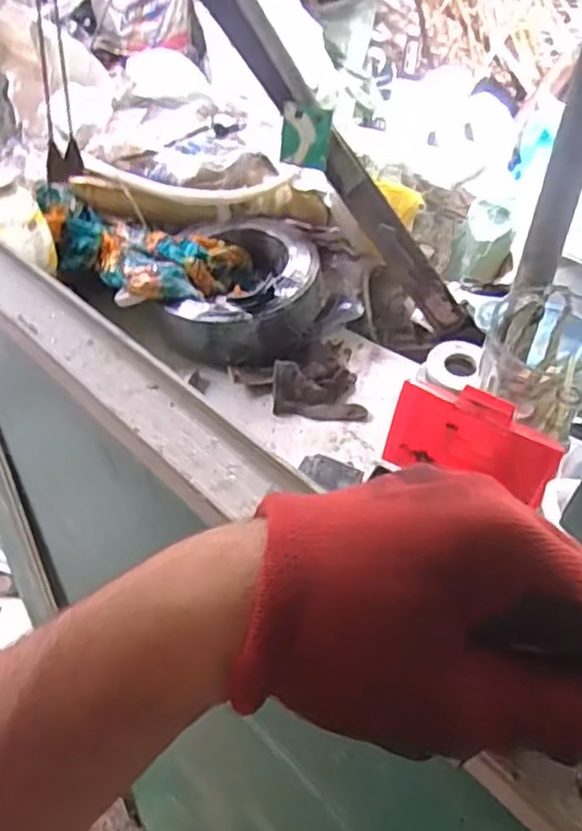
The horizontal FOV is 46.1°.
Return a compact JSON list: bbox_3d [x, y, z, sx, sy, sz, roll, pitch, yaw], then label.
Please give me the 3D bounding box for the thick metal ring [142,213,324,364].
[{"bbox_3d":[-0.076,-0.208,1.111,0.247,0.123,0.252,-1,50,1],"label":"thick metal ring"}]

